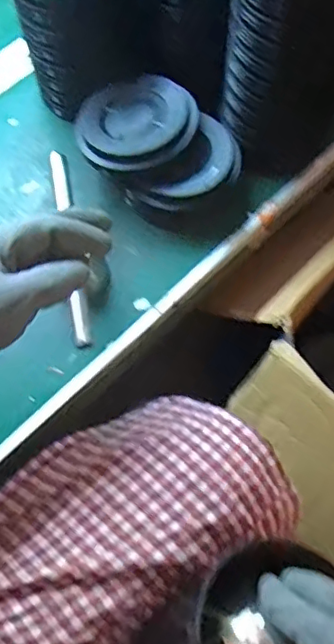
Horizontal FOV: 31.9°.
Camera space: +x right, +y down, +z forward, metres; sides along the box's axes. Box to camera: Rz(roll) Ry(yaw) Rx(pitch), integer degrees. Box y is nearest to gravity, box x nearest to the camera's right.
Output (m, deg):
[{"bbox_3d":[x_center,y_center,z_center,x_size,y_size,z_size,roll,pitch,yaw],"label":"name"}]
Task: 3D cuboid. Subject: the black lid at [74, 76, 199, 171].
[{"bbox_3d":[-0.032,-0.201,0.583,0.120,0.022,0.105,7,68,5],"label":"black lid"}]

